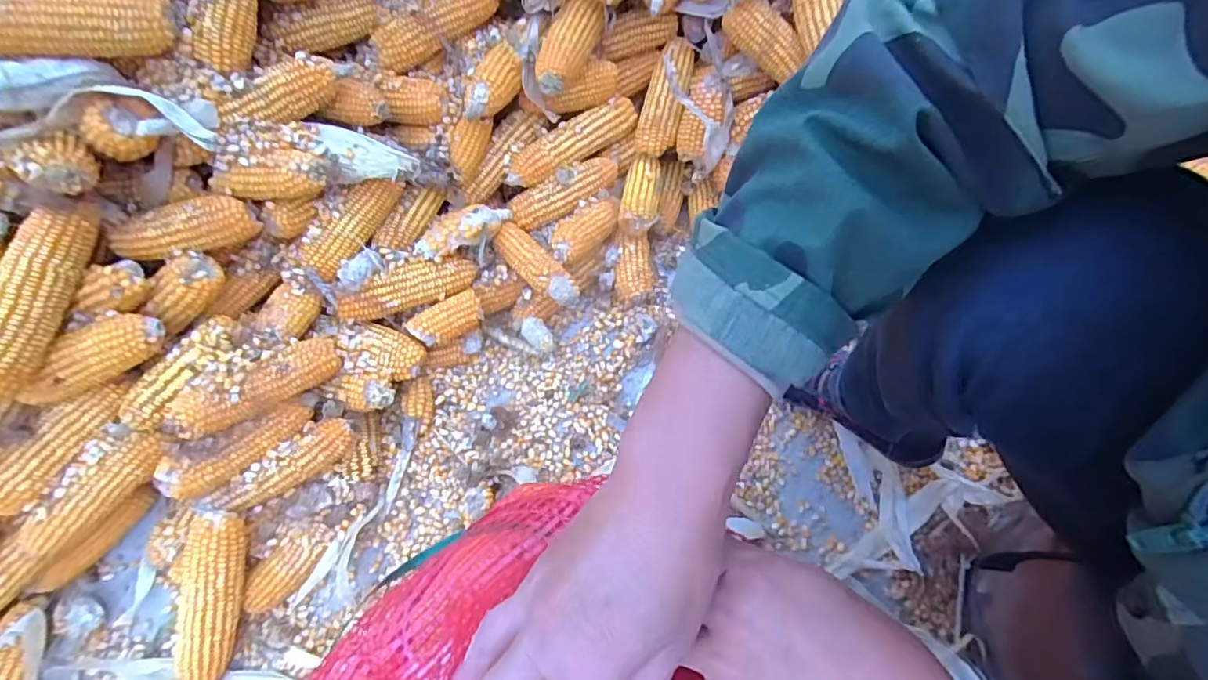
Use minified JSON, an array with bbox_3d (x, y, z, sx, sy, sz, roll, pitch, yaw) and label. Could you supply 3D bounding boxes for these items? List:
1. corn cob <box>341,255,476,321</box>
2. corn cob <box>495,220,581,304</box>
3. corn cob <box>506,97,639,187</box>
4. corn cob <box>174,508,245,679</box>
[{"bbox_3d":[-0.224,-0.063,0.637,0.155,0.041,0.040,-22,68,-22],"label":"corn cob"},{"bbox_3d":[-0.083,-0.093,0.676,0.119,0.035,0.041,40,74,16],"label":"corn cob"},{"bbox_3d":[-0.041,-0.251,0.698,0.186,0.040,0.043,-31,70,-11],"label":"corn cob"},{"bbox_3d":[-0.388,0.257,0.546,0.050,0.044,0.175,7,92,4],"label":"corn cob"}]

